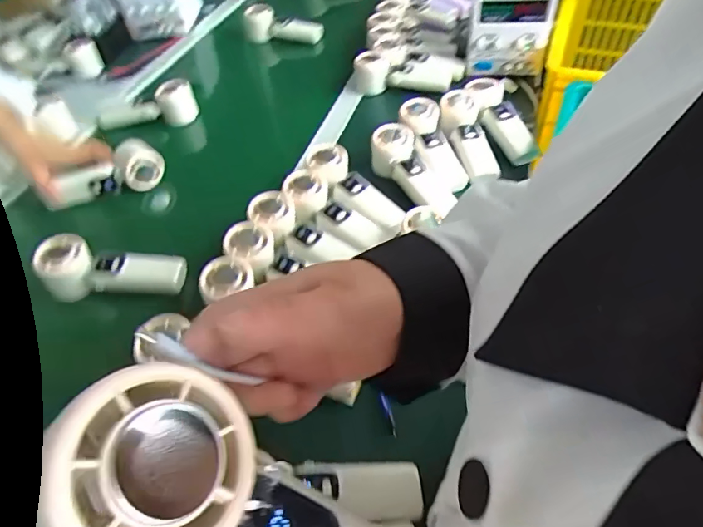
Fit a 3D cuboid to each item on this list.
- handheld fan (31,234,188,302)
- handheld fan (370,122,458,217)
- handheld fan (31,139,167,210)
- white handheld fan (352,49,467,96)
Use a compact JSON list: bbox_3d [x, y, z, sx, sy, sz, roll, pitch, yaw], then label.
[{"bbox_3d":[-0.287,0.002,0.568,0.168,0.049,0.065,1,48,6],"label":"handheld fan"},{"bbox_3d":[0.081,-0.132,0.660,0.060,0.048,0.147,-29,72,-20],"label":"handheld fan"},{"bbox_3d":[-0.361,-0.132,0.691,0.158,0.056,0.042,-21,50,-14],"label":"handheld fan"},{"bbox_3d":[0.103,-0.345,0.841,0.192,0.064,0.046,-7,48,-2],"label":"white handheld fan"}]

